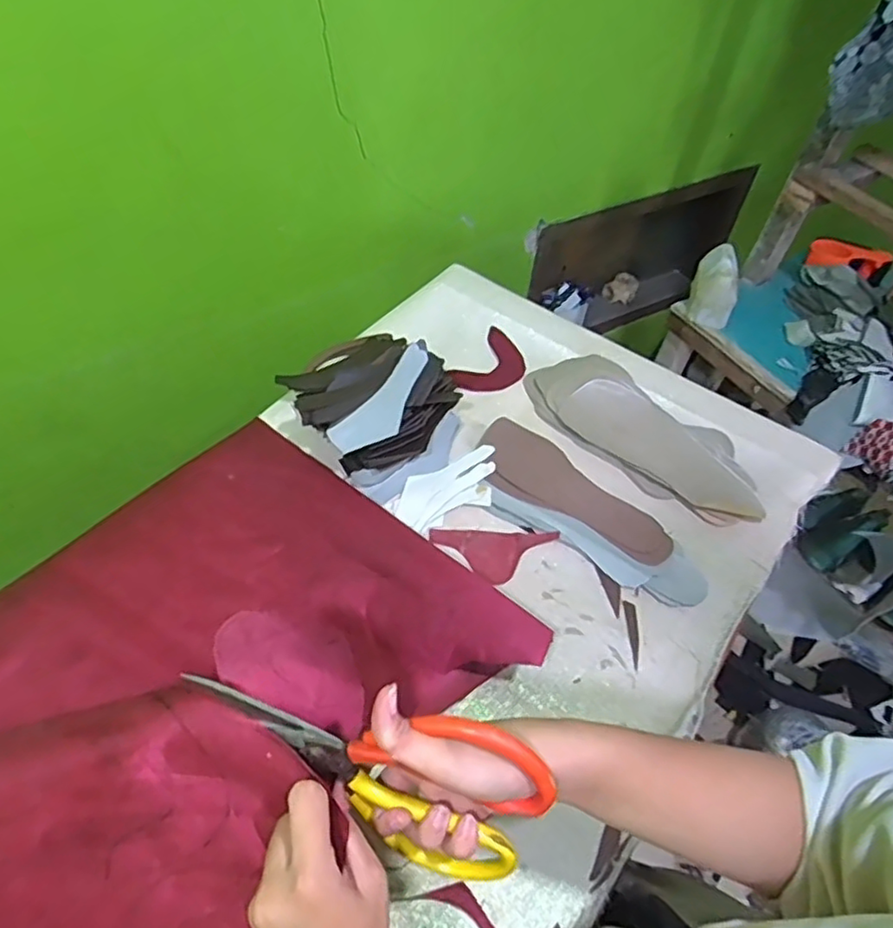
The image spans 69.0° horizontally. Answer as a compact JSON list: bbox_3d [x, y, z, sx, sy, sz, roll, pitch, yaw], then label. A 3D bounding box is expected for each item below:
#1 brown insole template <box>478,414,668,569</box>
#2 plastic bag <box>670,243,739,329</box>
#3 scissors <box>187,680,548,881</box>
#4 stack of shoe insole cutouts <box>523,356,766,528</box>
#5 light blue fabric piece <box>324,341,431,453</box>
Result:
[{"bbox_3d":[0.141,0.034,0.772,0.258,0.010,0.094,36,57,23],"label":"brown insole template"},{"bbox_3d":[0.481,-0.317,1.182,0.098,0.118,0.088,24,54,15],"label":"plastic bag"},{"bbox_3d":[-0.049,0.172,0.360,0.197,0.110,0.053,12,52,6],"label":"scissors"},{"bbox_3d":[0.249,-0.040,0.830,0.135,0.029,0.321,-36,62,-28],"label":"stack of shoe insole cutouts"},{"bbox_3d":[-0.065,-0.071,0.733,0.058,0.013,0.152,30,69,19],"label":"light blue fabric piece"}]

